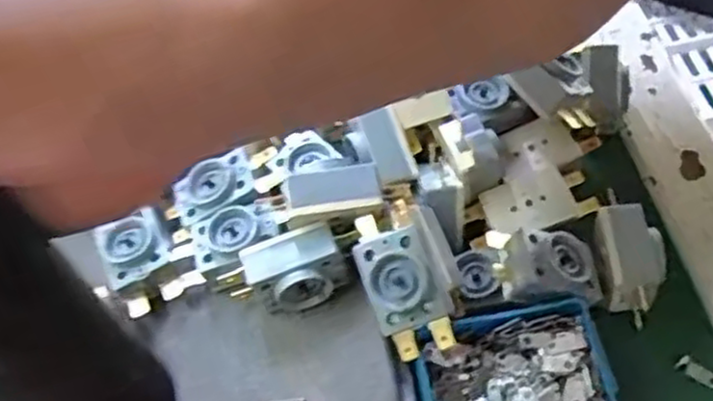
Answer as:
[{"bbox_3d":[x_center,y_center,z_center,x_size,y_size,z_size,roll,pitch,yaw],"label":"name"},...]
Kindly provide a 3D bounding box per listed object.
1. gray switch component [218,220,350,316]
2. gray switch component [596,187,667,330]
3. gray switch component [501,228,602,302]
[{"bbox_3d":[-0.028,0.032,0.288,0.047,0.031,0.022,-26,53,-6],"label":"gray switch component"},{"bbox_3d":[0.116,0.025,0.298,0.023,0.017,0.055,-9,53,7],"label":"gray switch component"},{"bbox_3d":[0.080,0.027,0.293,0.043,0.013,0.028,9,61,-7],"label":"gray switch component"}]

